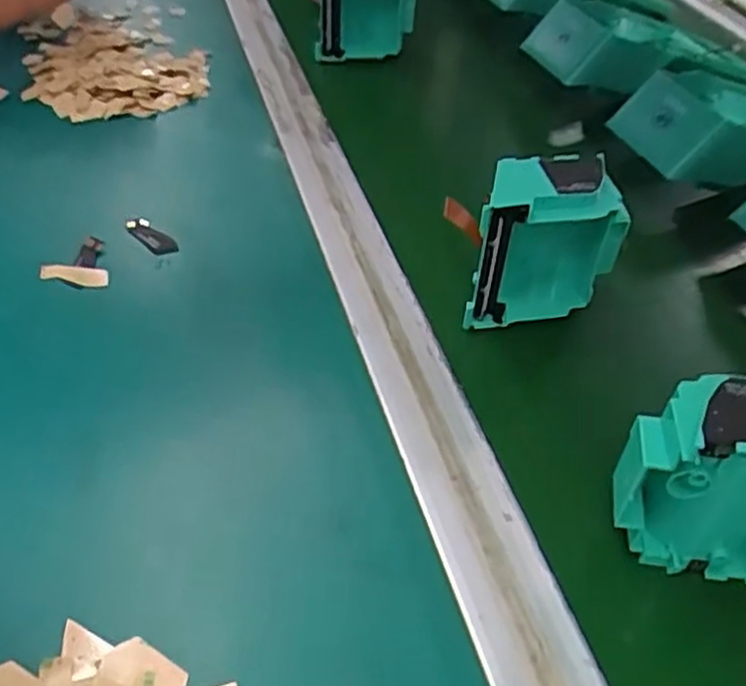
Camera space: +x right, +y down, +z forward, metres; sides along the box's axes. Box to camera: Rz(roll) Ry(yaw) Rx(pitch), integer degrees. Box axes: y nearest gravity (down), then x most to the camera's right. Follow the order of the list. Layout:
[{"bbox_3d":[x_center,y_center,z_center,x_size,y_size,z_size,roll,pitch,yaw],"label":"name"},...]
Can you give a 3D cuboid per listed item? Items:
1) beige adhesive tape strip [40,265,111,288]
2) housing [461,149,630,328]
[{"bbox_3d":[-0.159,-0.036,0.393,0.038,0.012,0.006,9,43,3],"label":"beige adhesive tape strip"},{"bbox_3d":[0.081,-0.051,0.369,0.076,0.075,0.040,-5,44,-12],"label":"housing"}]

